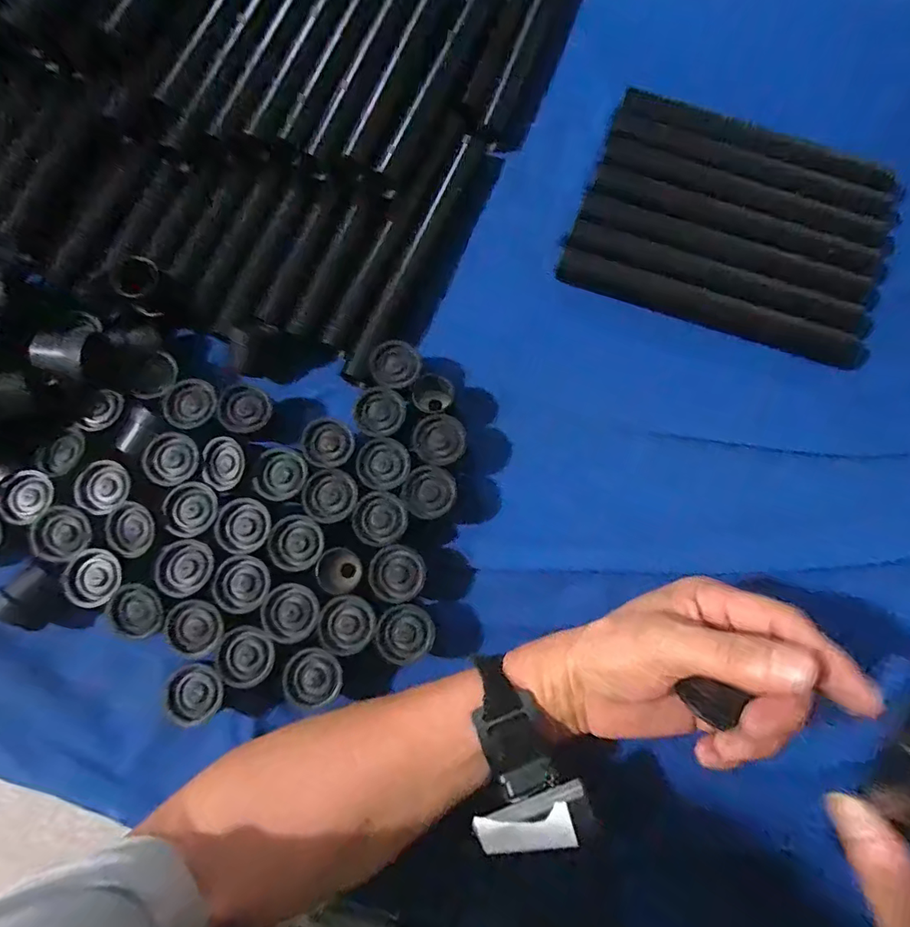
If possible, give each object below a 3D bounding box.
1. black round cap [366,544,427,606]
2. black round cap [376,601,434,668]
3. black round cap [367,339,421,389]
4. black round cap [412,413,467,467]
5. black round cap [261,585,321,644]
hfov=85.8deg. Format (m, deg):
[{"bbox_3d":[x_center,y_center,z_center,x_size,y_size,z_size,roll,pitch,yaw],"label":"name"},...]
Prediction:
[{"bbox_3d":[-0.037,0.072,0.323,0.035,0.024,0.034,0,79,-1],"label":"black round cap"},{"bbox_3d":[-0.031,0.109,0.318,0.035,0.029,0.036,0,79,-1],"label":"black round cap"},{"bbox_3d":[-0.043,-0.070,0.349,0.034,0.016,0.039,-10,79,-3],"label":"black round cap"},{"bbox_3d":[-0.010,-0.015,0.341,0.035,0.024,0.035,0,79,-1],"label":"black round cap"},{"bbox_3d":[-0.104,0.095,0.310,0.032,0.013,0.035,-7,79,-2],"label":"black round cap"}]

